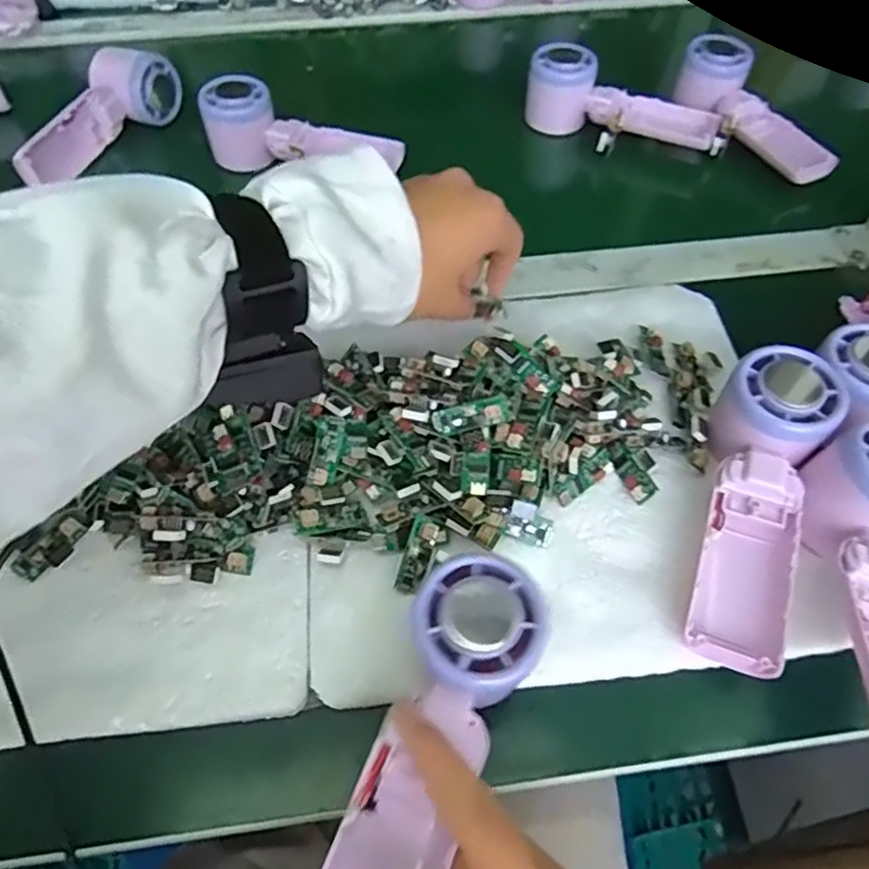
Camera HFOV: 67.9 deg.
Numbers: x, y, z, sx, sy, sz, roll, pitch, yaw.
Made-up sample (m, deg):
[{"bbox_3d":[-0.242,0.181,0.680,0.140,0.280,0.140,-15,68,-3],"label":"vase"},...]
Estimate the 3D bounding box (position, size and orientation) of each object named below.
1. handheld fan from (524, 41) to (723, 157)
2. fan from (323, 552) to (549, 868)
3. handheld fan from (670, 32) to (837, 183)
[{"bbox_3d":[0.157,-0.275,0.544,0.169,0.053,0.069,17,58,12],"label":"handheld fan"},{"bbox_3d":[-0.004,0.127,0.251,0.049,0.025,0.164,21,72,16],"label":"fan"},{"bbox_3d":[0.260,-0.268,0.530,0.064,0.044,0.152,-19,58,-12],"label":"handheld fan"}]

